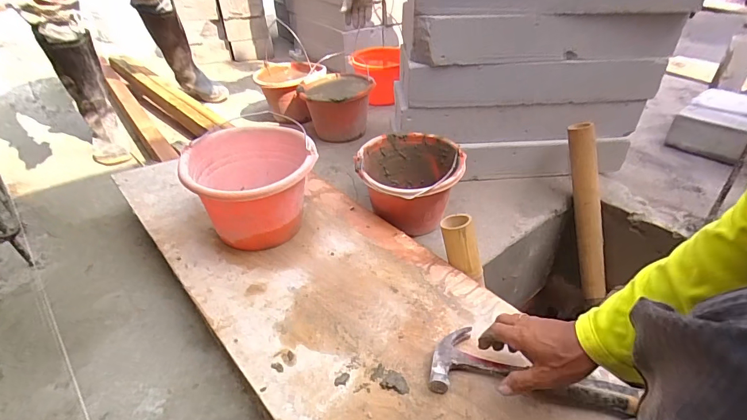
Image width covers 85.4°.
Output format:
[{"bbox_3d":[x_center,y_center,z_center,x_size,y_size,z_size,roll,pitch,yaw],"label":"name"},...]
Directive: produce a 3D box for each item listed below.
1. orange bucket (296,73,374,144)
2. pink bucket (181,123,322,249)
[{"bbox_3d":[-0.115,-0.327,1.295,0.210,0.157,0.213,-1,36,1],"label":"orange bucket"},{"bbox_3d":[-0.215,-0.042,0.744,0.216,0.163,0.243,-20,40,-23],"label":"pink bucket"}]

